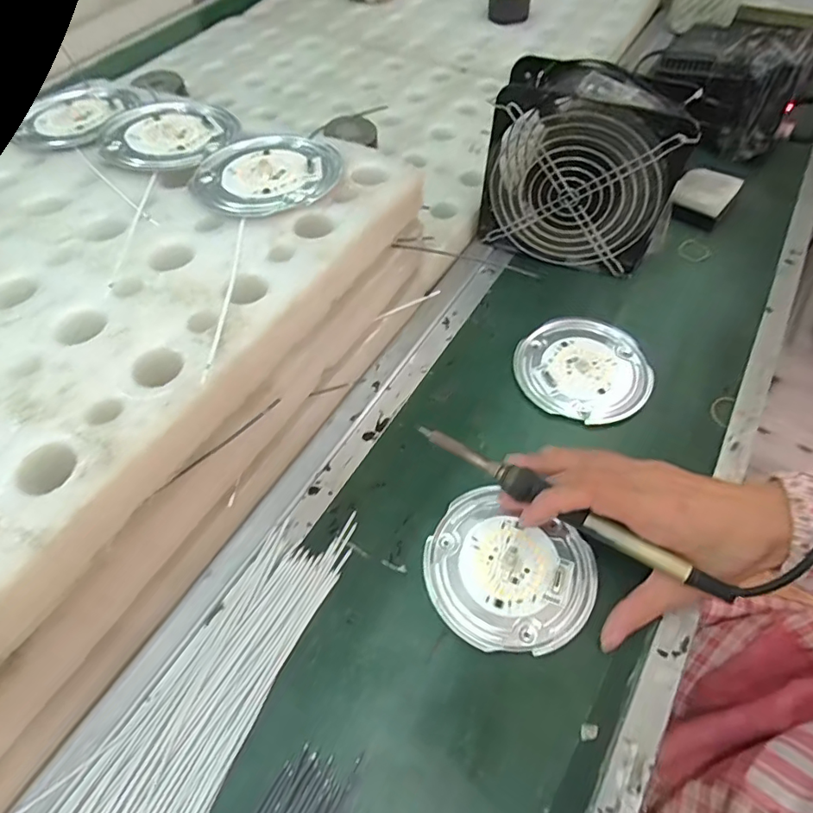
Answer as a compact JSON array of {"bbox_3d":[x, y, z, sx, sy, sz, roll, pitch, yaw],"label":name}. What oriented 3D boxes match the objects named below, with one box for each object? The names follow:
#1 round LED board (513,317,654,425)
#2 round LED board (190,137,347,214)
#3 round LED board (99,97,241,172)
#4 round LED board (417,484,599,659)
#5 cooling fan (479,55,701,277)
[{"bbox_3d":[0.144,-0.034,0.415,0.103,0.006,0.100,-1,57,2],"label":"round LED board"},{"bbox_3d":[-0.098,-0.165,0.359,0.098,0.005,0.093,-1,57,2],"label":"round LED board"},{"bbox_3d":[-0.194,-0.219,0.405,0.101,0.009,0.103,-1,57,2],"label":"round LED board"},{"bbox_3d":[0.064,0.107,0.326,0.102,0.009,0.092,26,61,16],"label":"round LED board"},{"bbox_3d":[0.146,-0.197,0.431,0.146,0.152,0.051,20,60,15],"label":"cooling fan"}]

